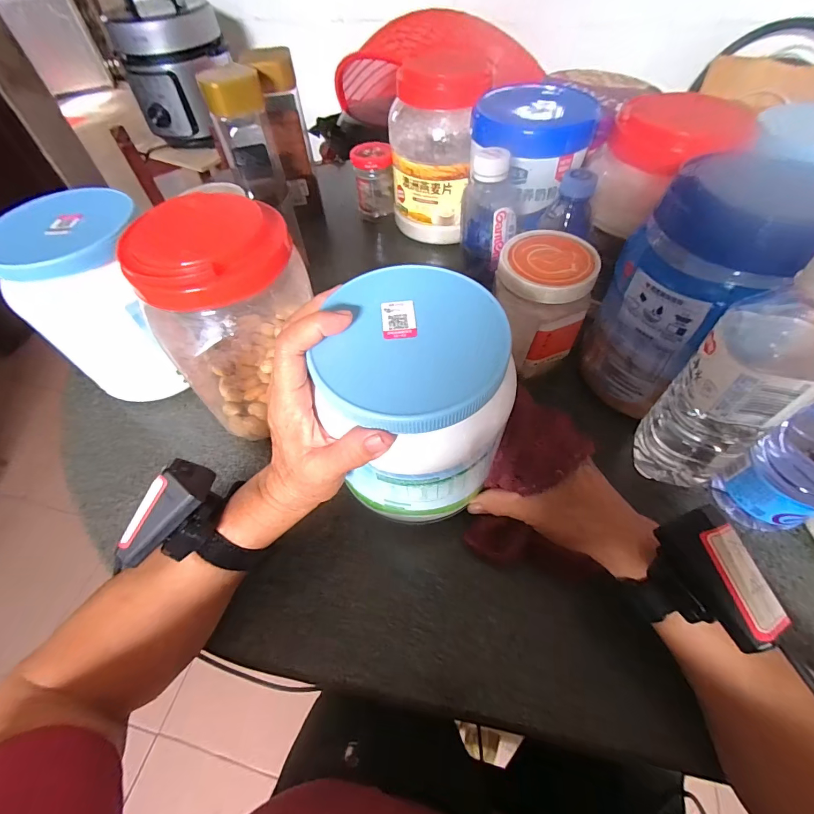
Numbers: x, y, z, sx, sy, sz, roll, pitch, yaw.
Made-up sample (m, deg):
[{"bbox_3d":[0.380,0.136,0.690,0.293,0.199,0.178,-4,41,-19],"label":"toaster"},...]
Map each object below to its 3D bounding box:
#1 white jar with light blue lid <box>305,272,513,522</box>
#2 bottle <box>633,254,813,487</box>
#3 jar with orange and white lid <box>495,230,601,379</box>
[{"bbox_3d":[0.007,-0.003,0.282,0.118,0.135,0.119,-1,55,2],"label":"white jar with light blue lid"},{"bbox_3d":[0.236,-0.014,0.277,0.068,0.209,0.072,-30,59,-18],"label":"bottle"},{"bbox_3d":[0.130,-0.095,0.390,0.086,0.119,0.081,-1,55,2],"label":"jar with orange and white lid"}]

